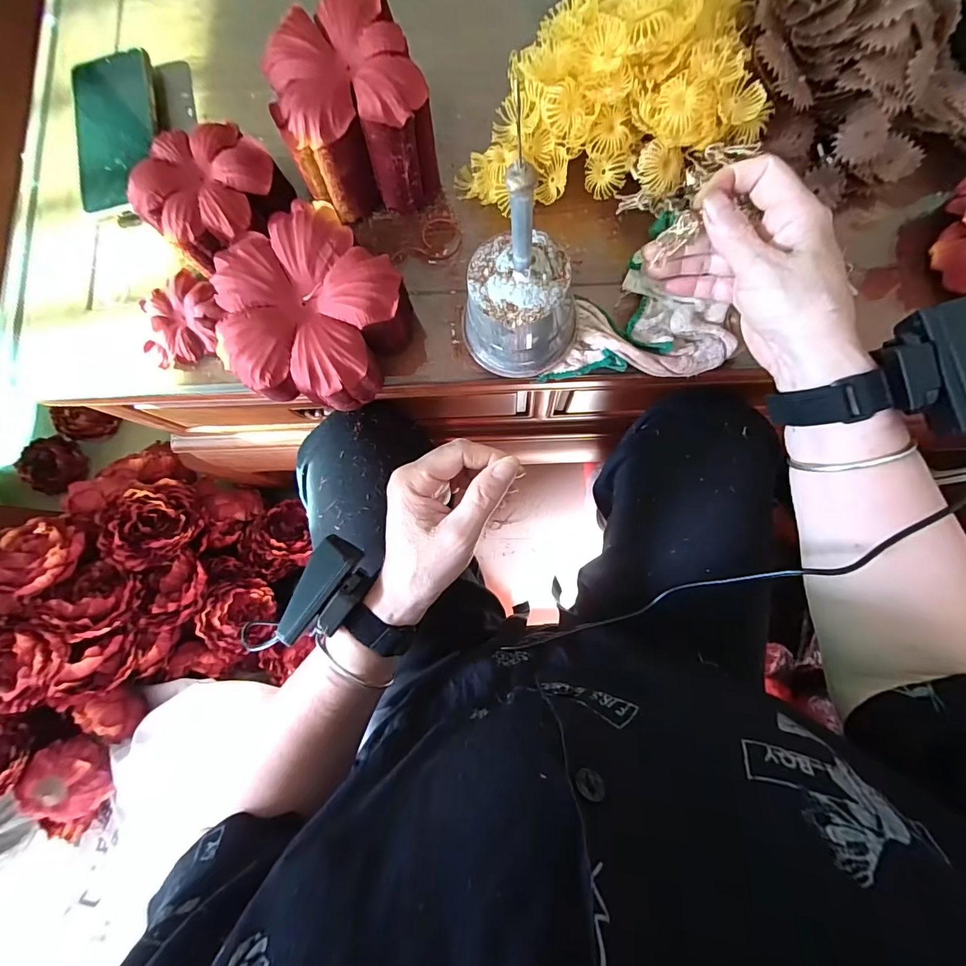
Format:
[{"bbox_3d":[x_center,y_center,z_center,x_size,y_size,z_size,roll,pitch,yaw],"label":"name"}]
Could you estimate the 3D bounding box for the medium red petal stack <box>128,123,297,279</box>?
[{"bbox_3d":[-0.210,-0.220,0.357,0.110,0.063,0.091,-20,82,1],"label":"medium red petal stack"}]

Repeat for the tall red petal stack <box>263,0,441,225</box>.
[{"bbox_3d":[-0.095,-0.278,0.343,0.106,0.088,0.106,-15,82,2],"label":"tall red petal stack"}]

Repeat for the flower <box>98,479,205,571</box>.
[{"bbox_3d":[-0.470,0.060,0.644,0.077,0.084,0.128,10,84,5],"label":"flower"}]

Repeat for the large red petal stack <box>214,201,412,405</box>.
[{"bbox_3d":[-0.130,-0.123,0.337,0.130,0.060,0.134,41,87,8],"label":"large red petal stack"}]

